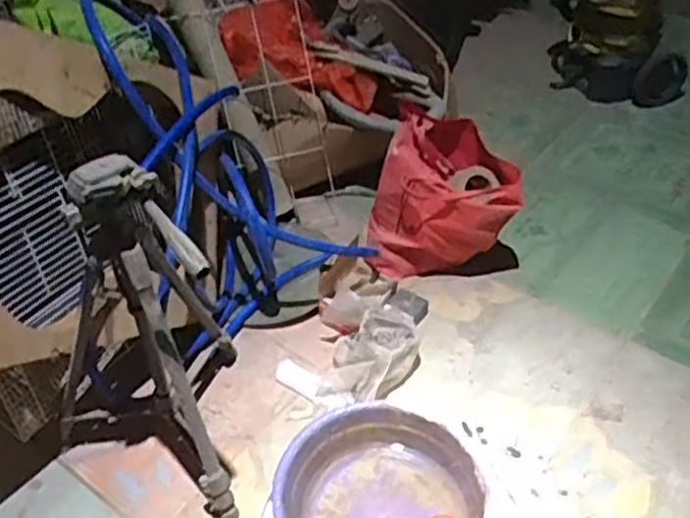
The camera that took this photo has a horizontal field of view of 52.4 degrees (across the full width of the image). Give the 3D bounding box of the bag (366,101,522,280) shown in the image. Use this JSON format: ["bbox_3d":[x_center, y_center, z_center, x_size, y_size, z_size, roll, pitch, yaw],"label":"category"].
[{"bbox_3d":[0.187,-0.109,1.384,0.276,0.299,0.160,-1,41,0],"label":"bag"}]

